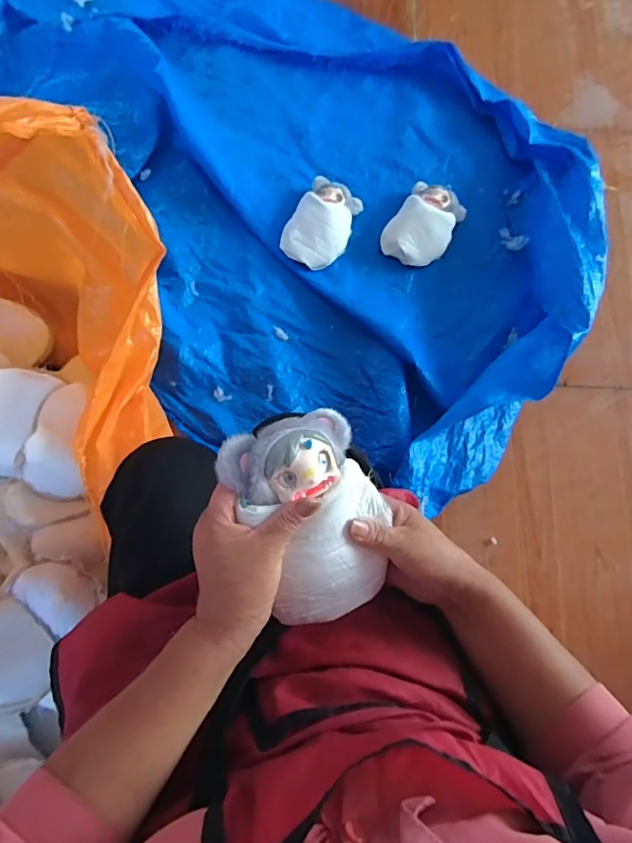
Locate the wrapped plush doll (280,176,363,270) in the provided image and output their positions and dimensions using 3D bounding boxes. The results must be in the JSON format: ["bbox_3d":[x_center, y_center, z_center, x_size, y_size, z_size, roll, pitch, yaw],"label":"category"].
[{"bbox_3d":[0.014,-0.398,0.965,0.122,0.056,0.188,28,80,5],"label":"wrapped plush doll"}]

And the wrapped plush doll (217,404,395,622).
[{"bbox_3d":[-0.005,0.082,0.421,0.115,0.090,0.182,-23,106,-18],"label":"wrapped plush doll"}]

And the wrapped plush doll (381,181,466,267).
[{"bbox_3d":[0.219,-0.397,0.972,0.124,0.050,0.172,35,81,6],"label":"wrapped plush doll"}]

